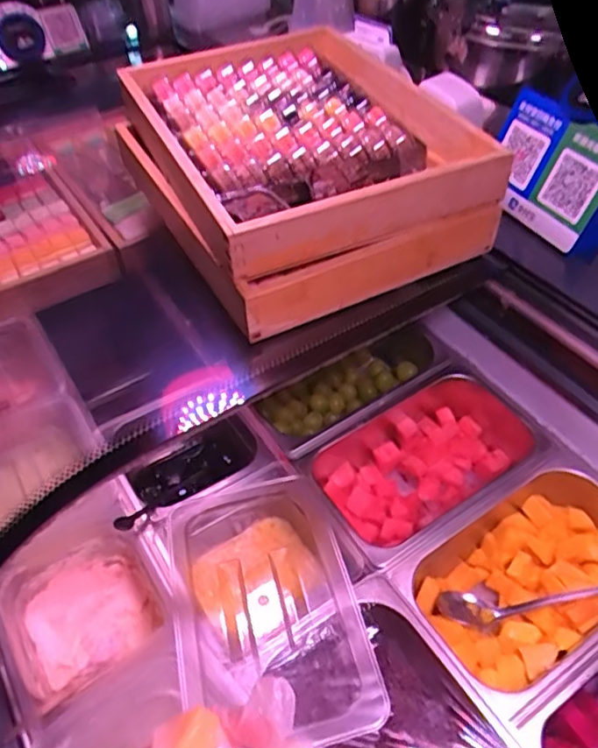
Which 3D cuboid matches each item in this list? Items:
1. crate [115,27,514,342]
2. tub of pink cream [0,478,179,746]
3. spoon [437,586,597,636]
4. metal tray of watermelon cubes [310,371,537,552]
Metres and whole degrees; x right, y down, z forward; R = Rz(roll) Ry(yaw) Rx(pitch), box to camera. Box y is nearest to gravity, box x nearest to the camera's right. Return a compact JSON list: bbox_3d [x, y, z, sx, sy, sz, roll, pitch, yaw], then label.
[{"bbox_3d":[0.002,-0.264,0.724,0.310,0.128,0.446,-20,51,-15],"label":"crate"},{"bbox_3d":[-0.209,0.239,0.606,0.157,0.103,0.189,-24,52,-19],"label":"tub of pink cream"},{"bbox_3d":[0.230,0.231,0.609,0.169,0.024,0.041,-16,47,13],"label":"spoon"},{"bbox_3d":[0.160,0.103,0.726,0.274,0.086,0.163,-26,53,-19],"label":"metal tray of watermelon cubes"}]

